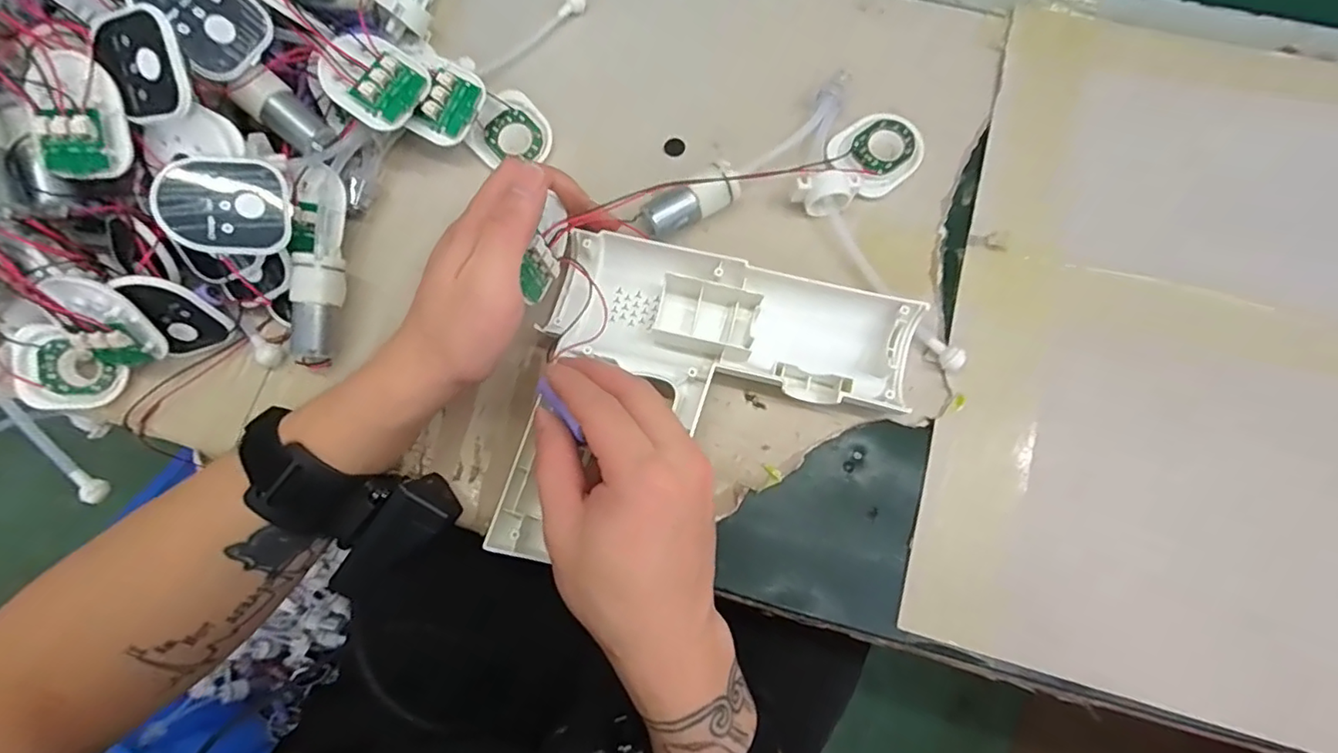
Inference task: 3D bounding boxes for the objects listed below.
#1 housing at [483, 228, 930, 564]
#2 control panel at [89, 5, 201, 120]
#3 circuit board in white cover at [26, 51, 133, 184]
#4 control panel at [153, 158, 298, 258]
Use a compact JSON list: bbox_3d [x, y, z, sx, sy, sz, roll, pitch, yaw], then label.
[{"bbox_3d":[0.027,0.018,0.330,0.205,0.033,0.182,9,78,3],"label":"housing"},{"bbox_3d":[-0.252,-0.149,0.282,0.049,0.007,0.047,-2,108,17],"label":"control panel"},{"bbox_3d":[-0.289,-0.126,0.287,0.042,0.011,0.057,4,106,0],"label":"circuit board in white cover"},{"bbox_3d":[-0.234,-0.090,0.311,0.056,0.010,0.050,-3,93,-25],"label":"control panel"}]

